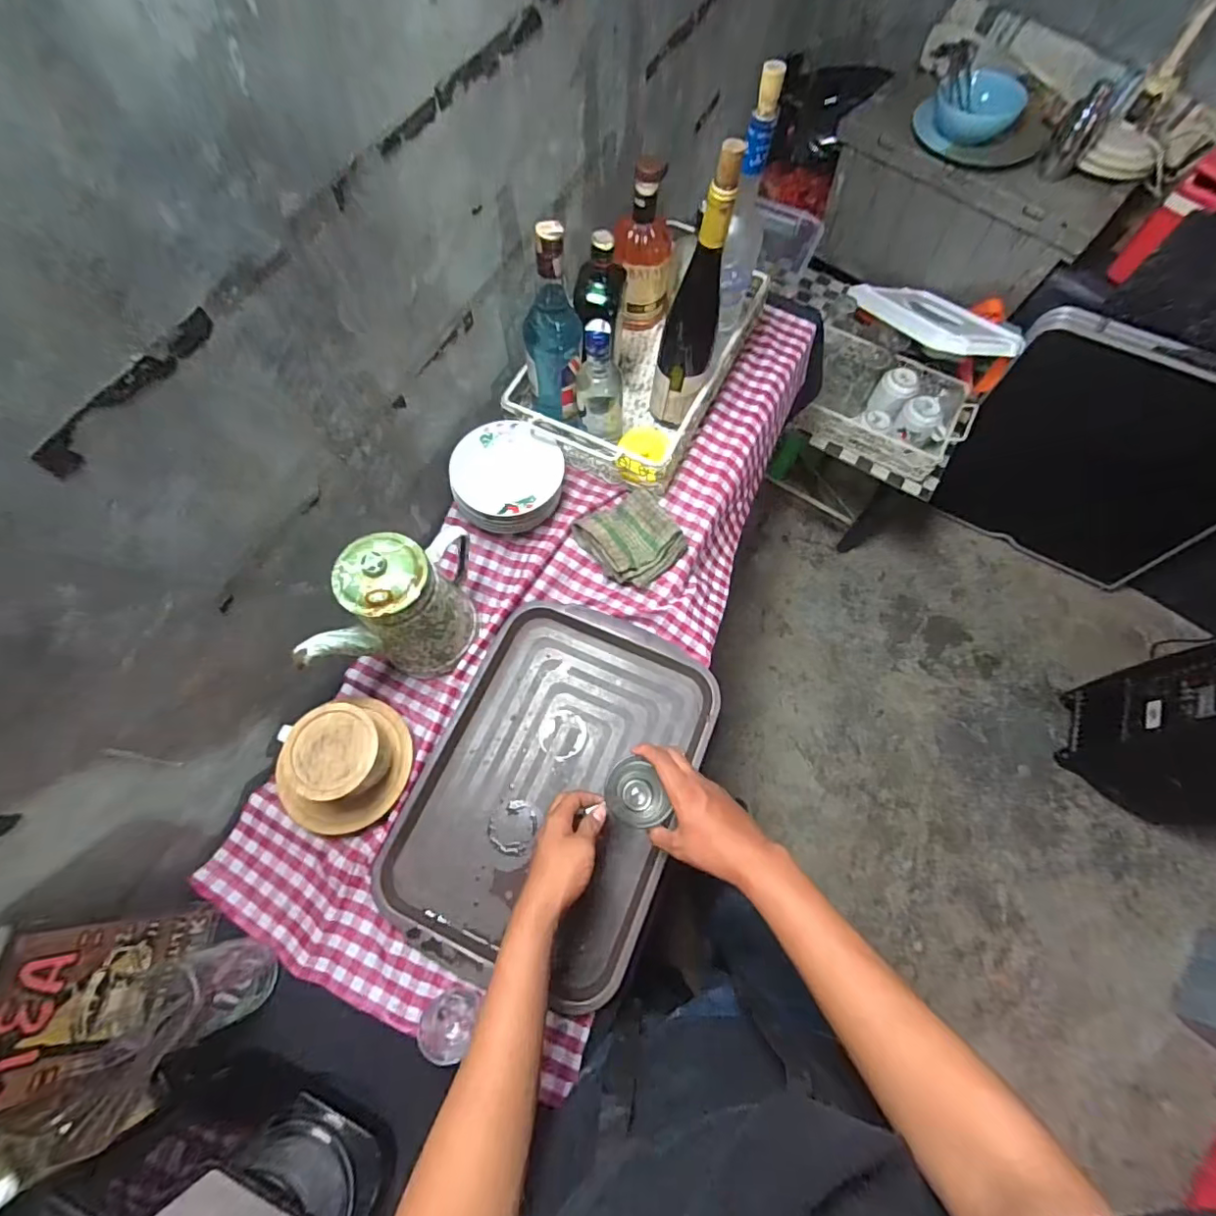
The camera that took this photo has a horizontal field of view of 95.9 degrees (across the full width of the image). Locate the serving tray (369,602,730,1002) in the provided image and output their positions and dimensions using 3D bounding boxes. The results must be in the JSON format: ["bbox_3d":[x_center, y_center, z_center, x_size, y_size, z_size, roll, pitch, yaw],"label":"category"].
[{"bbox_3d":[-0.061,0.205,0.677,0.302,0.018,0.412,22,69,8],"label":"serving tray"}]

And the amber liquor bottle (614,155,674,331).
[{"bbox_3d":[0.054,-0.543,0.826,0.082,0.218,0.074,-4,68,-2],"label":"amber liquor bottle"}]

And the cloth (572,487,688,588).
[{"bbox_3d":[0.038,-0.100,0.756,0.125,0.032,0.123,-35,72,-14],"label":"cloth"}]

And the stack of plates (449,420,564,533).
[{"bbox_3d":[-0.136,-0.176,0.767,0.148,0.067,0.148,-8,68,-4],"label":"stack of plates"}]

